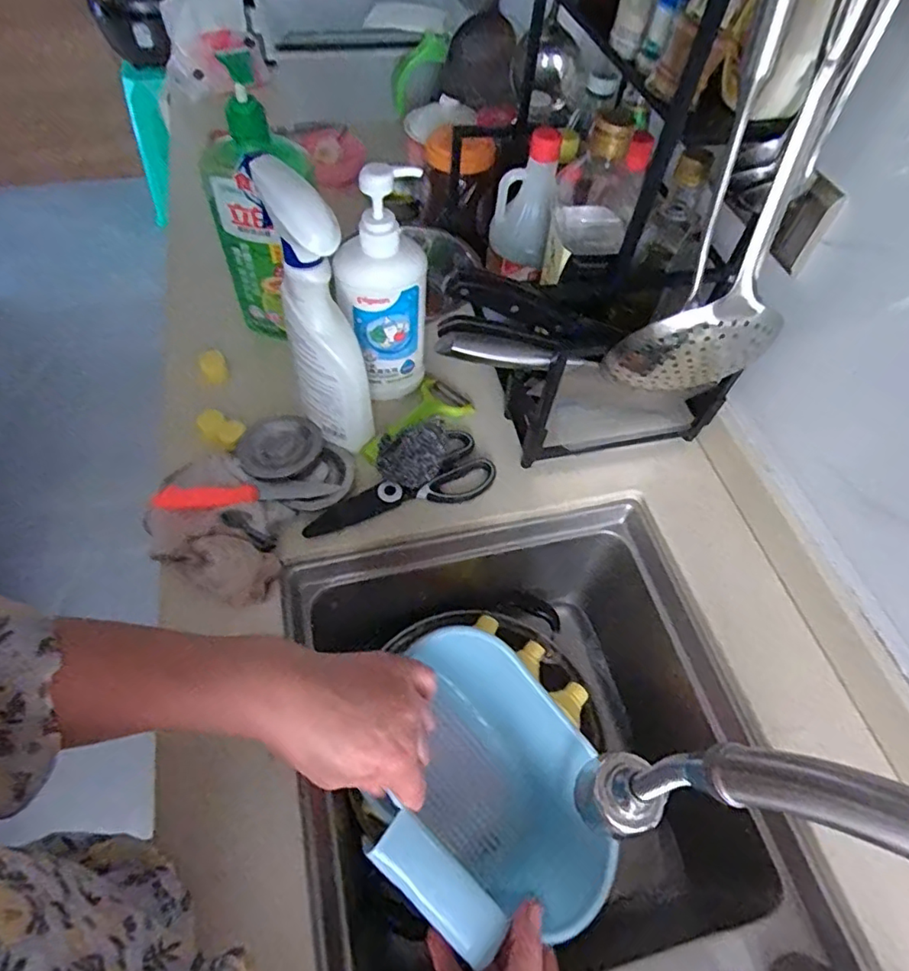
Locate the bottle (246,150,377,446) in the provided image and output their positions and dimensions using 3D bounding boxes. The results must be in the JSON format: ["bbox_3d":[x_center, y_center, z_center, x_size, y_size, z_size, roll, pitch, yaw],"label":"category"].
[{"bbox_3d":[-0.120,-0.142,0.516,0.056,0.266,0.074,-23,61,-18],"label":"bottle"}]

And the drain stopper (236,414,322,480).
[{"bbox_3d":[-0.177,-0.041,0.580,0.077,0.024,0.064,-27,63,-21],"label":"drain stopper"}]

